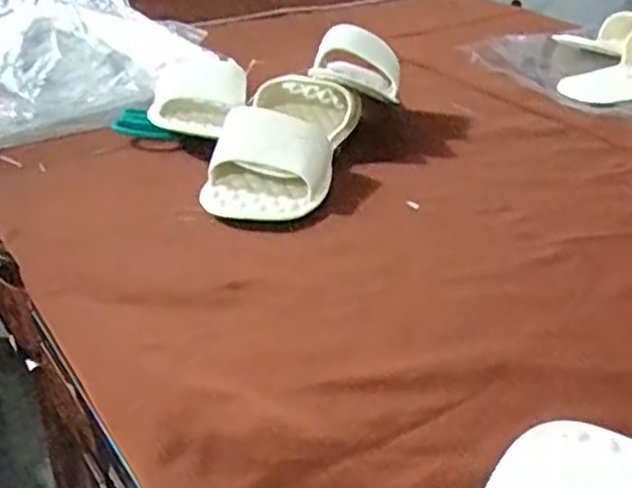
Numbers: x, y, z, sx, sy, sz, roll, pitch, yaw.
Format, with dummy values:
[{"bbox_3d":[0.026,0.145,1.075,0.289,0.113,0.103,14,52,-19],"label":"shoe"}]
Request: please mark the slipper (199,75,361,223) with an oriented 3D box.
[{"bbox_3d":[-0.024,-0.105,0.669,0.101,0.065,0.249,9,33,9],"label":"slipper"}]

